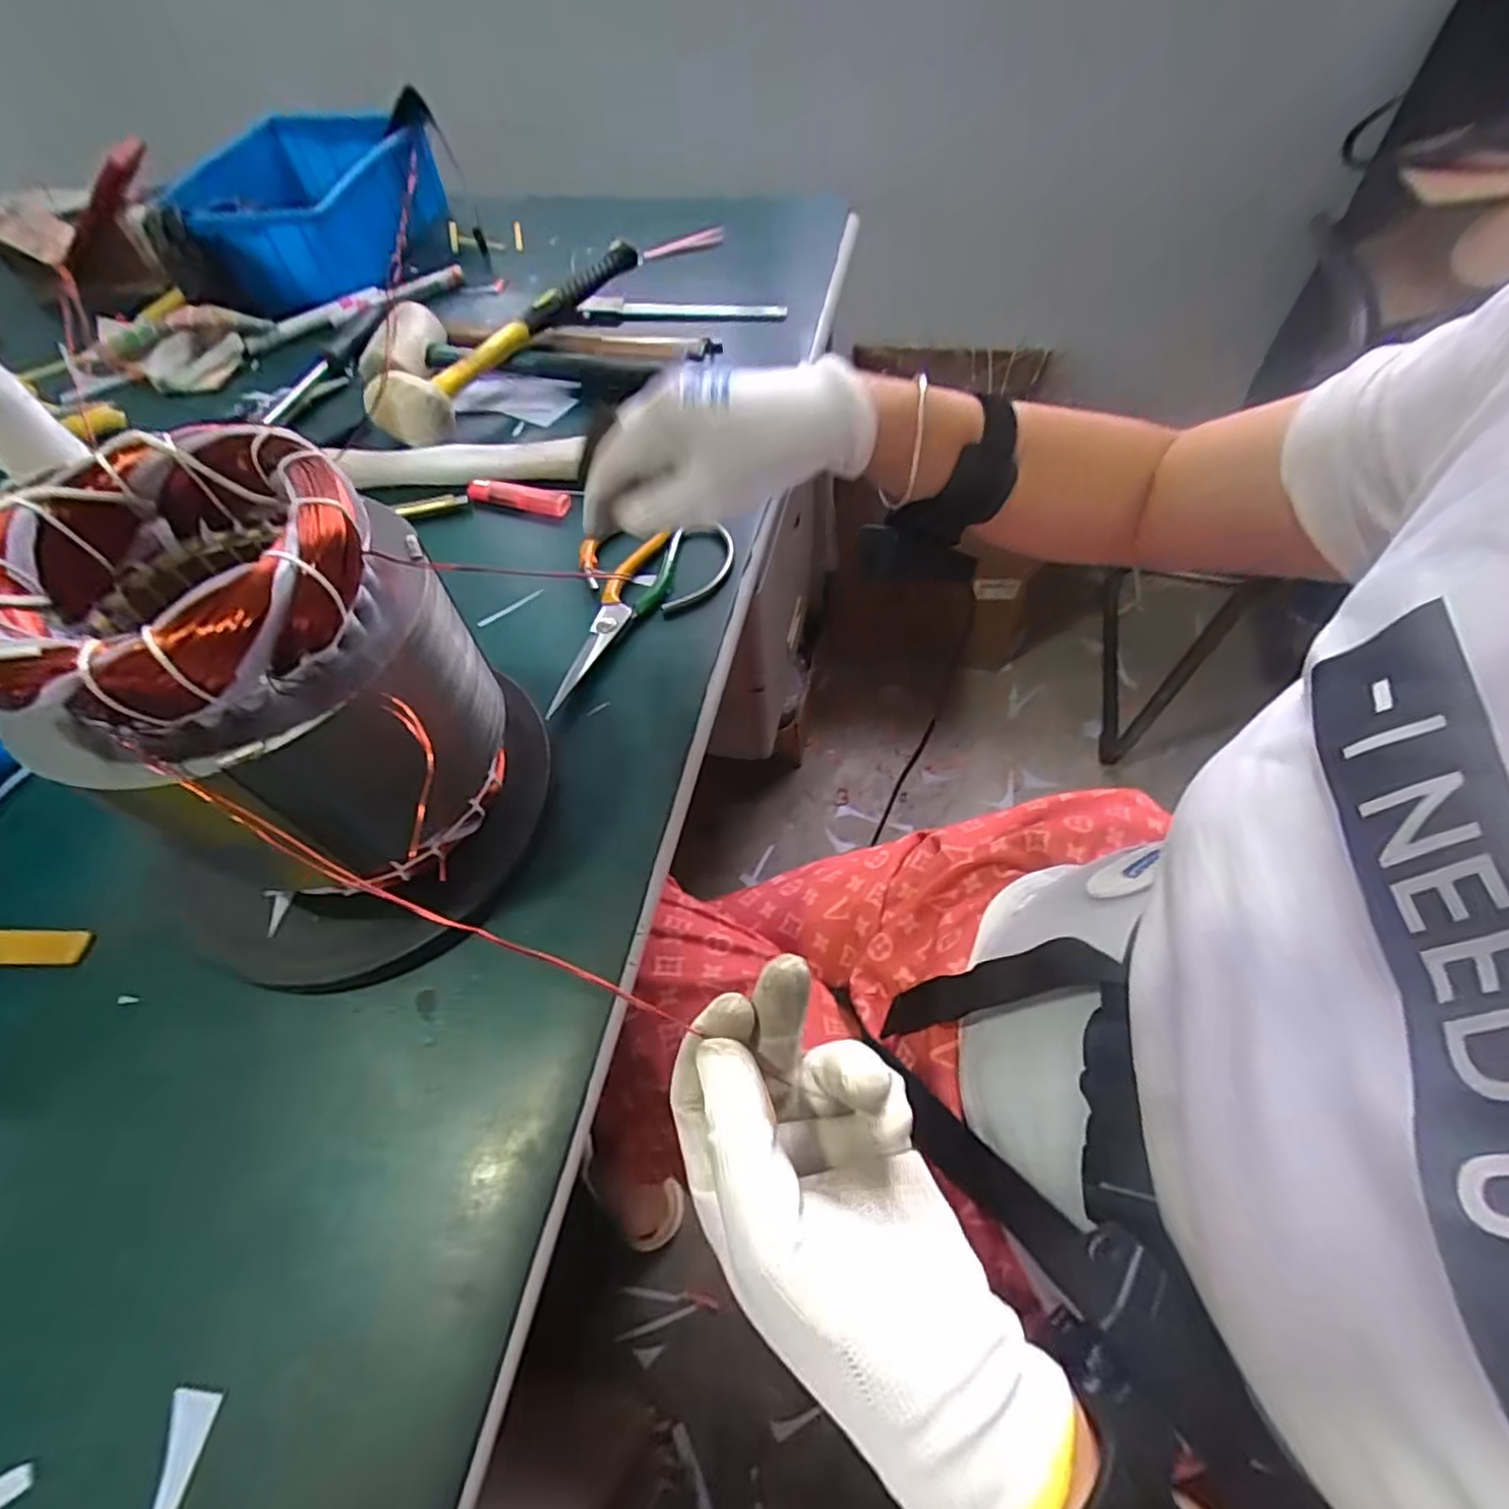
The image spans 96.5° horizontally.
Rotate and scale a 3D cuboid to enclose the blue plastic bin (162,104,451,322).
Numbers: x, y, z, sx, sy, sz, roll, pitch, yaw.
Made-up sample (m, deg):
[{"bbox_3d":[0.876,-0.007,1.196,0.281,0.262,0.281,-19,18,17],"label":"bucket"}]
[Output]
[{"bbox_3d":[-0.464,-0.602,0.725,0.231,0.104,0.303,-14,57,-7],"label":"blue plastic bin"}]

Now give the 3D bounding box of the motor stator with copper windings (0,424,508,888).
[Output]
[{"bbox_3d":[-0.196,-0.029,0.283,0.128,0.156,0.128,16,59,12],"label":"motor stator with copper windings"}]

